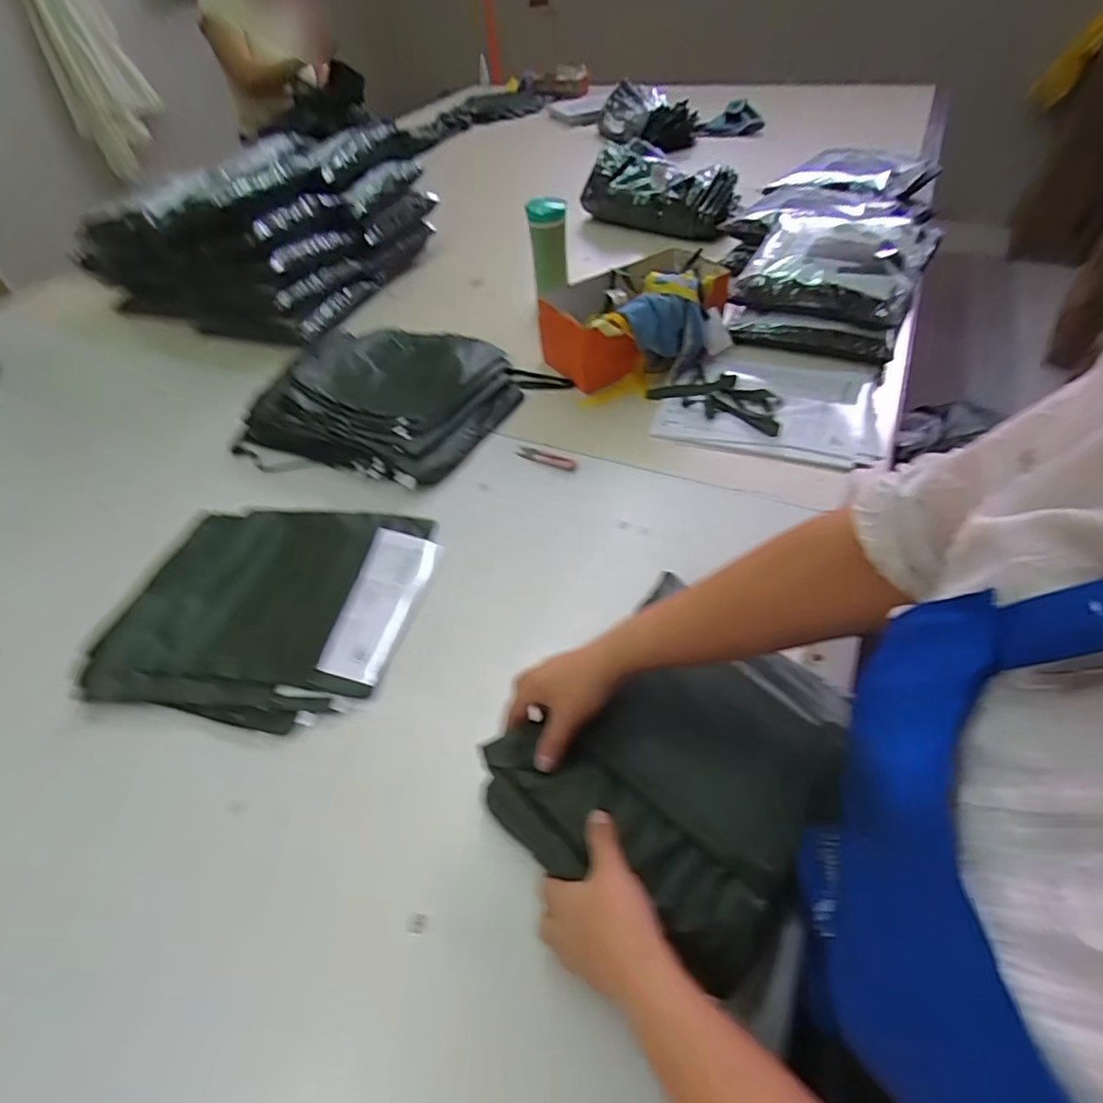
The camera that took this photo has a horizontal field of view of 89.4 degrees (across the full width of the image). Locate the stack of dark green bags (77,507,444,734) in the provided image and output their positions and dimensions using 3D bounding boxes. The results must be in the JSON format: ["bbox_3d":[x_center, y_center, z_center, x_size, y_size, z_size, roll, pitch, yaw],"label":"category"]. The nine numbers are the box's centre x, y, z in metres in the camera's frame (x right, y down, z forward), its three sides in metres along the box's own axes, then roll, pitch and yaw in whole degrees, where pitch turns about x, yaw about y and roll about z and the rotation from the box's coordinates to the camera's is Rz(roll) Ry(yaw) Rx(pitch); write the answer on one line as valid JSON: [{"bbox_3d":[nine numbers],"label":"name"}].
[{"bbox_3d":[-0.354,0.057,0.696,0.371,0.019,0.302,6,51,11],"label":"stack of dark green bags"}]

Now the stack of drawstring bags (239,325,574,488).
[{"bbox_3d":[-0.274,-0.258,0.935,0.452,0.051,0.383,21,55,22],"label":"stack of drawstring bags"}]

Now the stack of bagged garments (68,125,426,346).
[{"bbox_3d":[-0.648,-0.737,1.217,0.589,0.216,0.485,18,54,20],"label":"stack of bagged garments"}]

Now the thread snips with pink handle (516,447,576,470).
[{"bbox_3d":[-0.006,-0.140,0.840,0.099,0.007,0.026,24,56,24],"label":"thread snips with pink handle"}]

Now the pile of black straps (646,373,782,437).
[{"bbox_3d":[0.278,-0.251,0.907,0.215,0.019,0.110,31,59,28],"label":"pile of black straps"}]

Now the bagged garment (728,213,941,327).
[{"bbox_3d":[0.519,-0.536,1.022,0.289,0.077,0.296,24,56,24],"label":"bagged garment"}]

